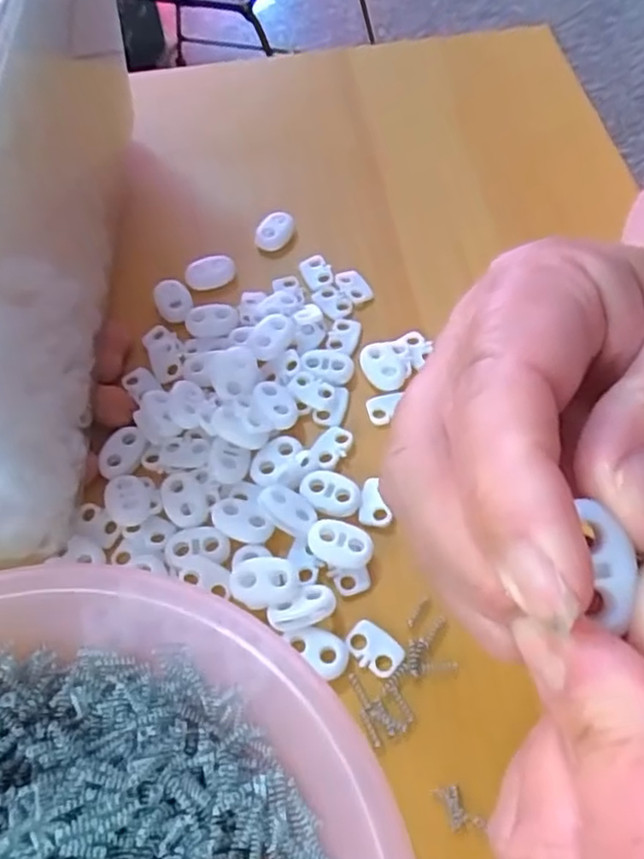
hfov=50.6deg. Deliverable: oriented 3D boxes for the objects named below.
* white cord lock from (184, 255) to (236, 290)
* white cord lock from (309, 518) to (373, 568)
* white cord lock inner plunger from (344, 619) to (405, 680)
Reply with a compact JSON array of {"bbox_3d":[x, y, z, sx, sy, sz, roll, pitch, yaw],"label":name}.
[{"bbox_3d":[-0.050,-0.070,0.302,0.022,0.009,0.011,-13,58,-5],"label":"white cord lock"},{"bbox_3d":[0.006,0.039,0.230,0.022,0.007,0.015,13,60,11],"label":"white cord lock"},{"bbox_3d":[0.017,0.069,0.216,0.018,0.004,0.012,38,67,23],"label":"white cord lock inner plunger"}]

